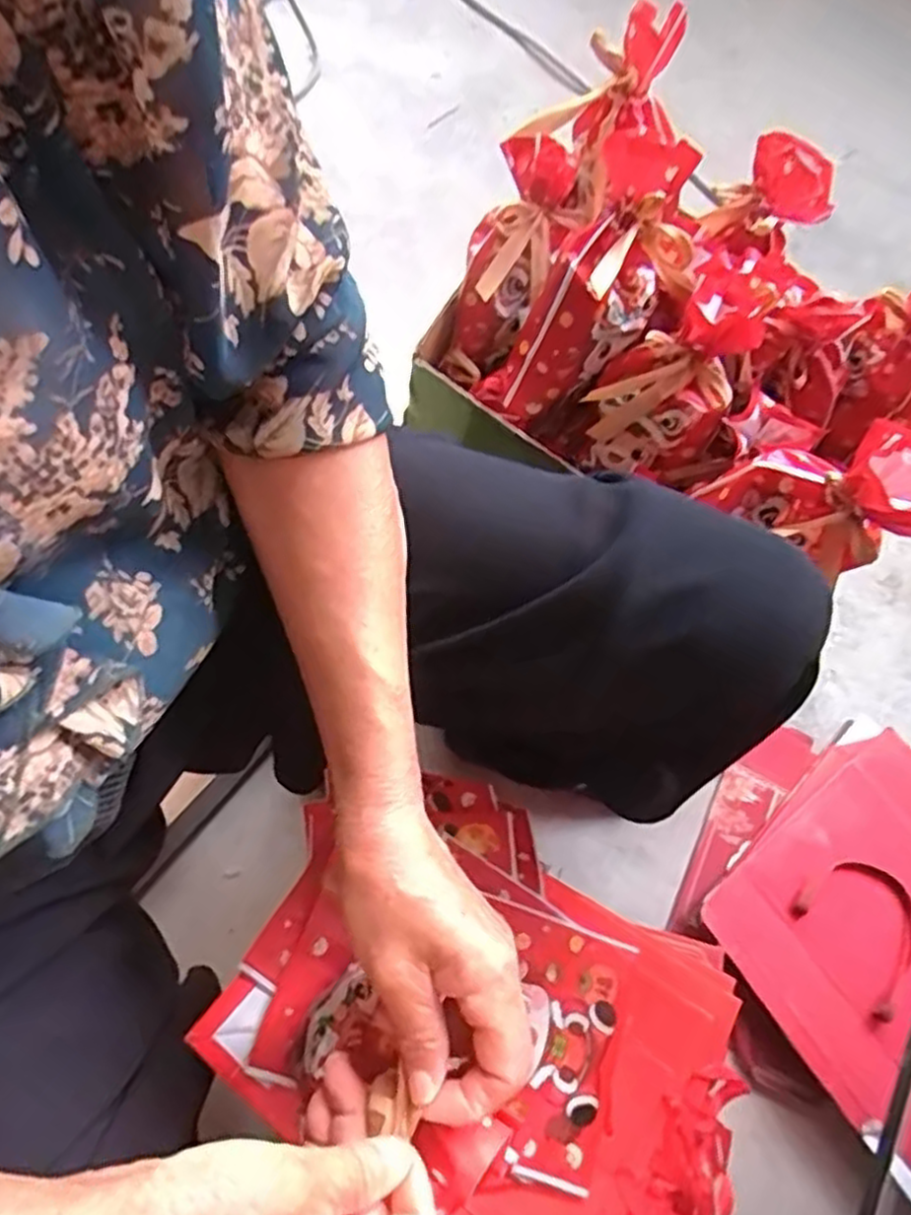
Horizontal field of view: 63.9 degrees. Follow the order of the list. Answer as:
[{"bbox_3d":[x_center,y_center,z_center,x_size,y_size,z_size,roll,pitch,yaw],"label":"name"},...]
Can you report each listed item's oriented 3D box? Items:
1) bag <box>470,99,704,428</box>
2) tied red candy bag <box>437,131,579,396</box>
[{"bbox_3d":[0.101,-0.231,0.543,0.074,0.217,0.083,44,37,14],"label":"bag"},{"bbox_3d":[0.039,-0.269,0.583,0.064,0.180,0.058,30,31,9],"label":"tied red candy bag"}]

